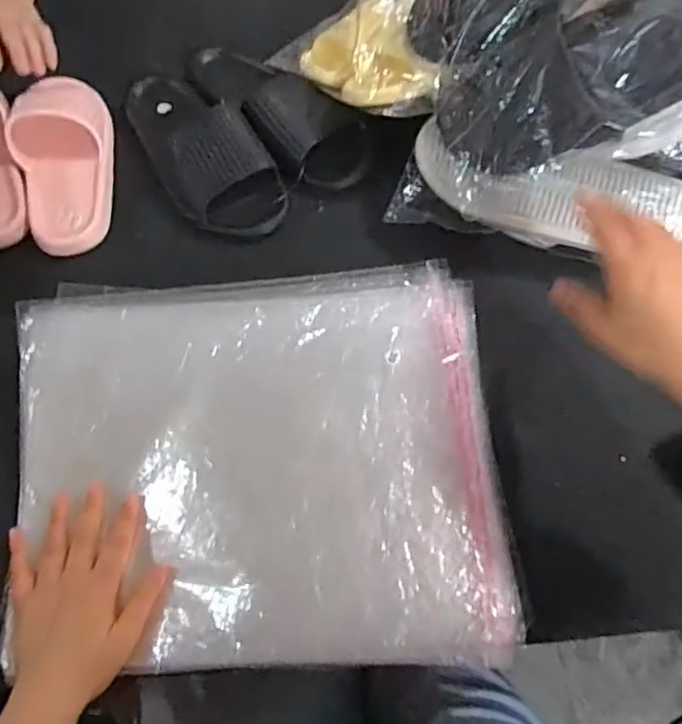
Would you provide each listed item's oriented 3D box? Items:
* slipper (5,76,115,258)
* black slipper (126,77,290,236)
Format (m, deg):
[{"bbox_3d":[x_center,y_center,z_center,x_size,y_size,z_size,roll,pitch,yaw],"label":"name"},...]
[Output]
[{"bbox_3d":[-0.312,-0.244,0.689,0.097,0.058,0.267,-12,63,-3],"label":"slipper"},{"bbox_3d":[-0.163,-0.243,0.677,0.108,0.067,0.257,-33,67,-13],"label":"black slipper"}]

